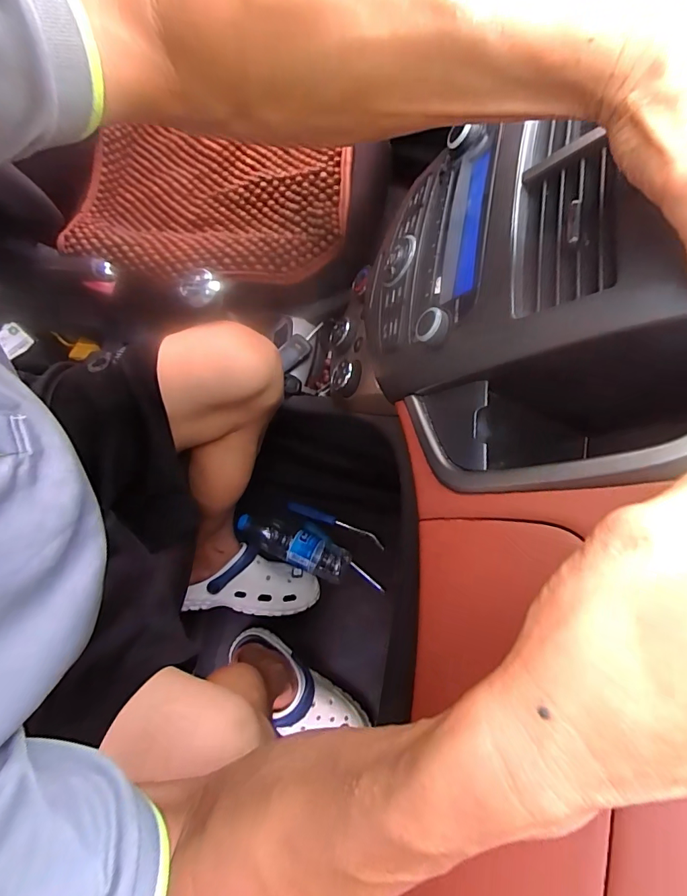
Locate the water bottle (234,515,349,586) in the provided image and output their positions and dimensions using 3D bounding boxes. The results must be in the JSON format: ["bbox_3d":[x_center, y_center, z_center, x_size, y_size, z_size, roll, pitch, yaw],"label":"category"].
[{"bbox_3d":[-0.092,0.173,0.801,0.211,0.051,0.063,23,76,5],"label":"water bottle"}]

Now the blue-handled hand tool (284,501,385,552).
[{"bbox_3d":[-0.013,0.142,0.837,0.192,0.023,0.022,22,76,5],"label":"blue-handled hand tool"}]

